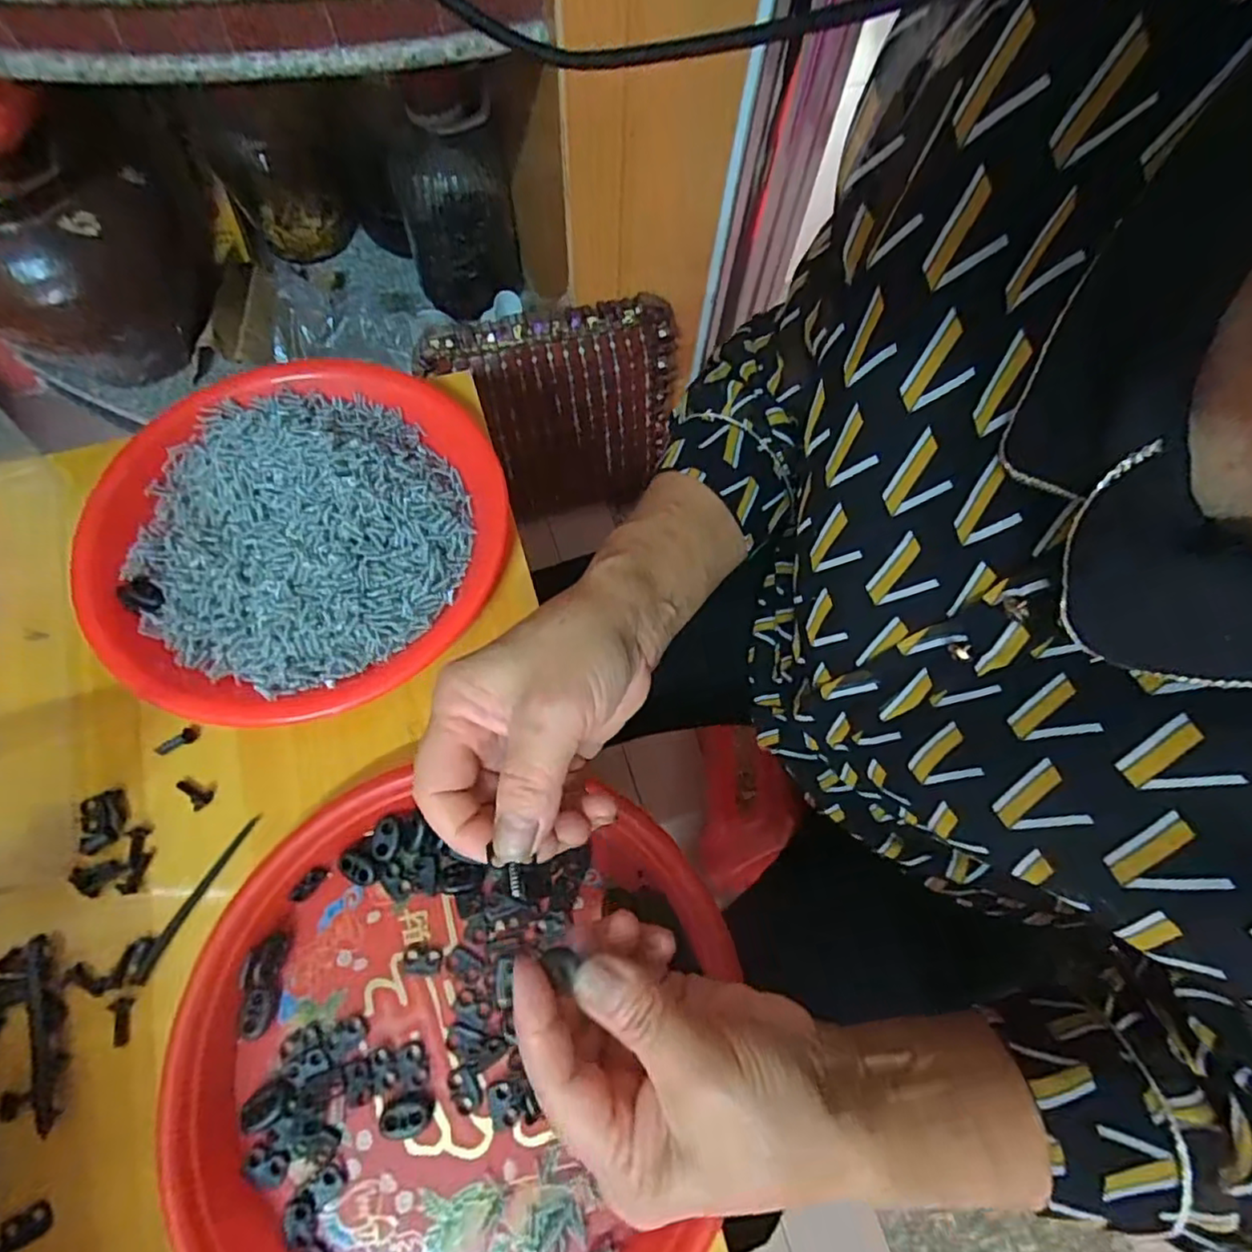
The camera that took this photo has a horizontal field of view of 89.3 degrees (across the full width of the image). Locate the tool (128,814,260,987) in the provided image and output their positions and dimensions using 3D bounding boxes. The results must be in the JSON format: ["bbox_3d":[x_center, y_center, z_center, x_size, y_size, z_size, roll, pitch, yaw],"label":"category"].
[{"bbox_3d":[-0.207,0.129,0.304,0.008,0.004,0.082,26,70,7],"label":"tool"}]

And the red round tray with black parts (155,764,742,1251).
[{"bbox_3d":[-0.080,0.187,0.275,0.225,0.029,0.218,1,69,-2],"label":"red round tray with black parts"}]

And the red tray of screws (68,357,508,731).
[{"bbox_3d":[-0.183,-0.057,0.357,0.223,0.024,0.217,-23,71,-11],"label":"red tray of screws"}]

